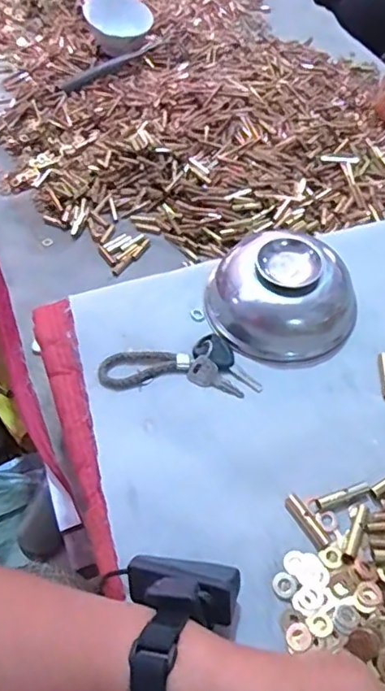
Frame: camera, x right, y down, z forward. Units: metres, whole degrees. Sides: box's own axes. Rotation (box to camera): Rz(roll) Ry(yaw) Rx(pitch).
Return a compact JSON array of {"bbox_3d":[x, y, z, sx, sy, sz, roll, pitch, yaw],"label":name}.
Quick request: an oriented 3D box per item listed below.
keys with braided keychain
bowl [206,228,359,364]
[{"bbox_3d":[-0.011,0.013,0.478,0.135,0.013,0.057,2,54,2],"label":"keys with braided keychain"},{"bbox_3d":[0.083,-0.054,0.500,0.140,0.063,0.127,11,54,8],"label":"bowl"}]

